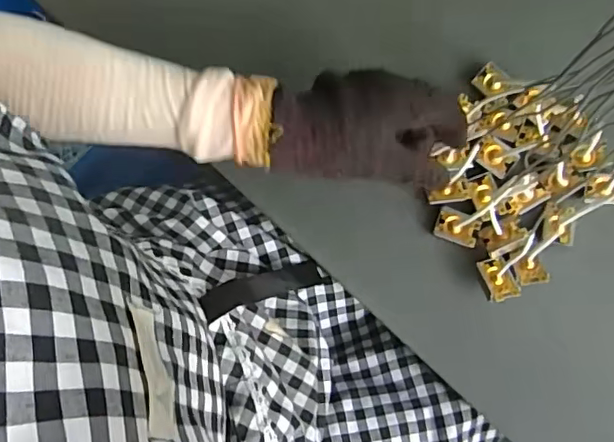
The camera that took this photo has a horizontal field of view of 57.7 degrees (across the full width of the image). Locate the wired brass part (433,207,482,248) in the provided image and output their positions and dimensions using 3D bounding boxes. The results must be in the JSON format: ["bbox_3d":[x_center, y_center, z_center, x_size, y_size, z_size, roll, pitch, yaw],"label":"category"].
[{"bbox_3d":[0.129,0.005,0.479,0.036,0.004,0.026,21,93,15],"label":"wired brass part"}]

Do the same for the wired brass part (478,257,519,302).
[{"bbox_3d":[0.158,0.048,0.461,0.024,0.013,0.035,-14,82,2],"label":"wired brass part"}]

